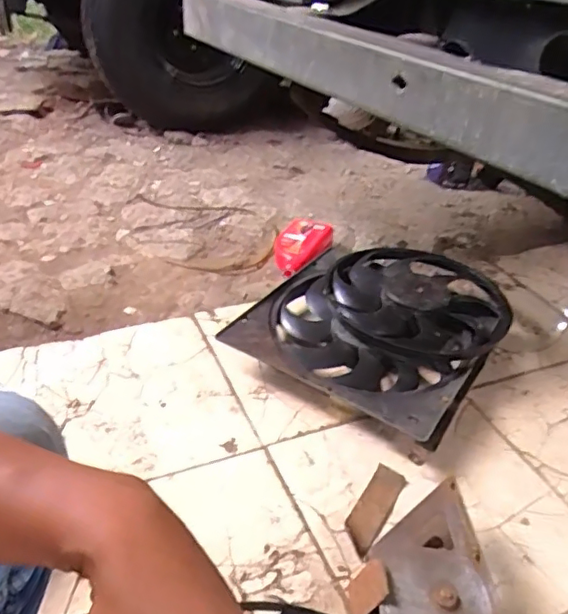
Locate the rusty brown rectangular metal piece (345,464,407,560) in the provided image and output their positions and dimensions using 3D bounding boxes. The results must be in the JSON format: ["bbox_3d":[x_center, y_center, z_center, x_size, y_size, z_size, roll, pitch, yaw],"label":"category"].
[{"bbox_3d":[0.137,0.308,0.894,0.049,0.010,0.163,30,44,15],"label":"rusty brown rectangular metal piece"}]

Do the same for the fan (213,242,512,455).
[{"bbox_3d":[0.203,0.030,1.216,0.435,0.111,0.552,22,39,27],"label":"fan"}]

